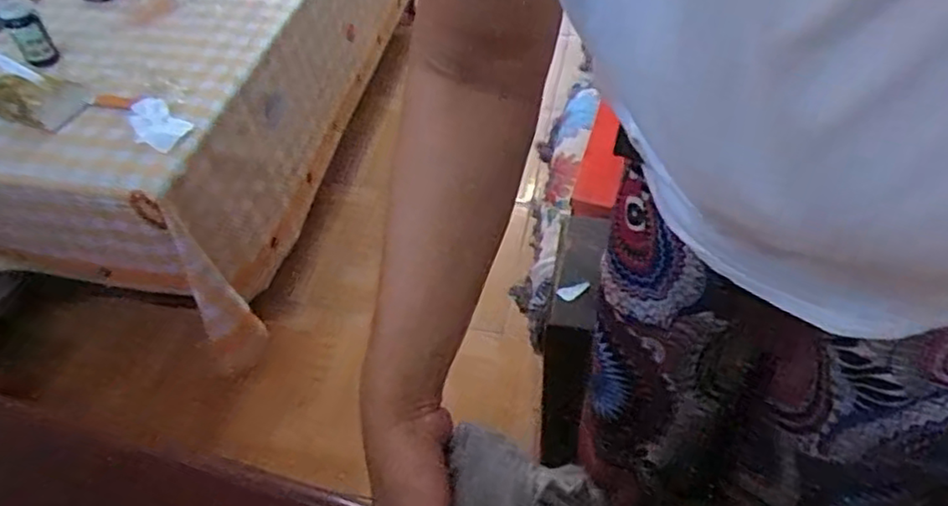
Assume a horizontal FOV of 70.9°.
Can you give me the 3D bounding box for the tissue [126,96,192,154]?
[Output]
[{"bbox_3d":[-0.504,-0.208,1.072,0.086,0.047,0.113,-26,52,-18],"label":"tissue"}]

